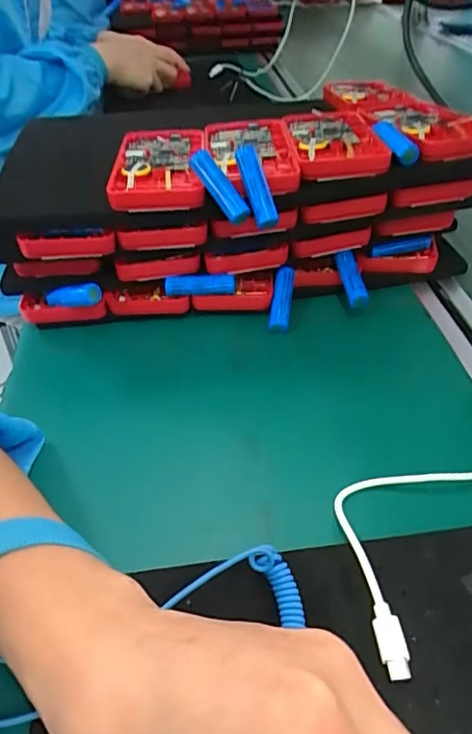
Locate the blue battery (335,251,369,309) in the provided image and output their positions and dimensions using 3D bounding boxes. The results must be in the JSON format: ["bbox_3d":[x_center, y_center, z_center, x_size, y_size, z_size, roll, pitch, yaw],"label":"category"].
[{"bbox_3d":[0.087,-0.066,0.409,0.012,0.014,0.050,-10,62,-5],"label":"blue battery"}]

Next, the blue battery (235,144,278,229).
[{"bbox_3d":[0.013,-0.112,0.339,0.017,0.051,0.013,-26,14,-23],"label":"blue battery"}]

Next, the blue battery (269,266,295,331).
[{"bbox_3d":[0.035,-0.050,0.411,0.014,0.018,0.049,8,85,15],"label":"blue battery"}]

